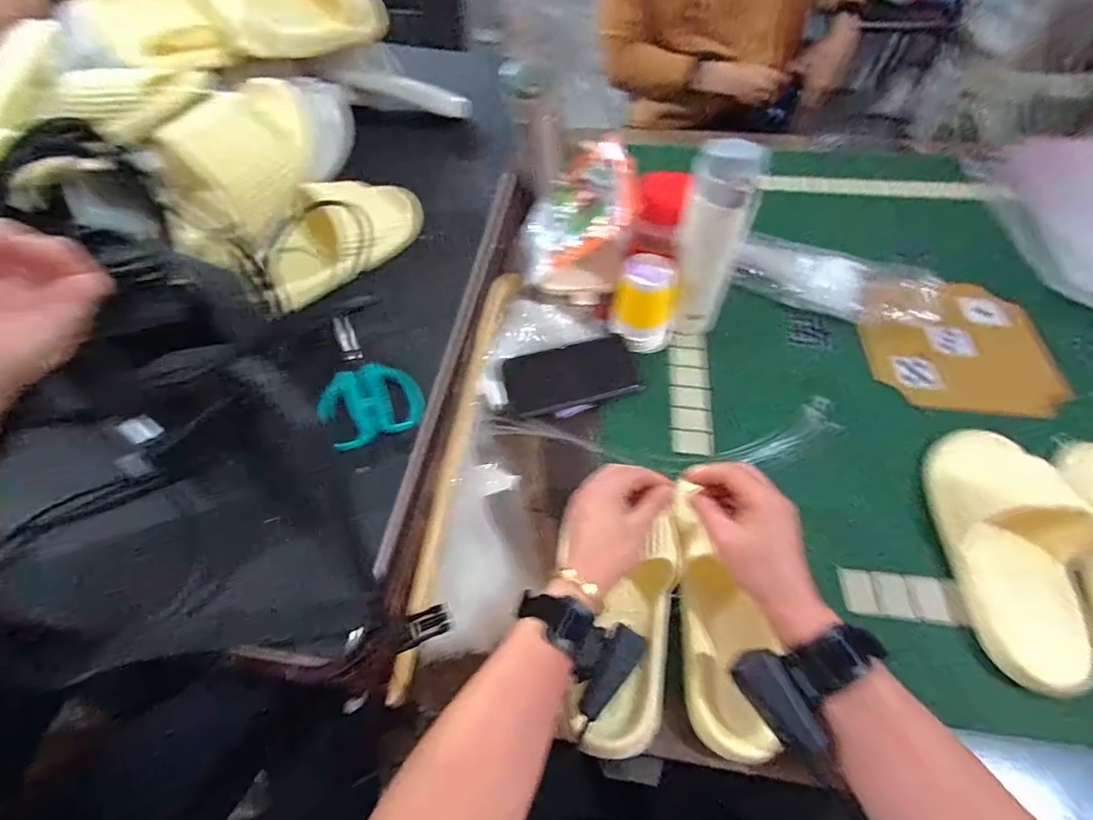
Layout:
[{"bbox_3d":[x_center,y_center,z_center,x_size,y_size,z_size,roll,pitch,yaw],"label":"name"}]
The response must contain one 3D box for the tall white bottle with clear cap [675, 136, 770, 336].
[{"bbox_3d":[0.182,-0.181,0.577,0.071,0.225,0.055,20,59,13],"label":"tall white bottle with clear cap"}]

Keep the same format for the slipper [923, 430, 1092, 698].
[{"bbox_3d":[0.436,0.121,0.472,0.102,0.053,0.241,11,57,7],"label":"slipper"}]

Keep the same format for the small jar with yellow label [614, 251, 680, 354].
[{"bbox_3d":[0.123,-0.129,0.617,0.072,0.101,0.077,0,57,0],"label":"small jar with yellow label"}]

